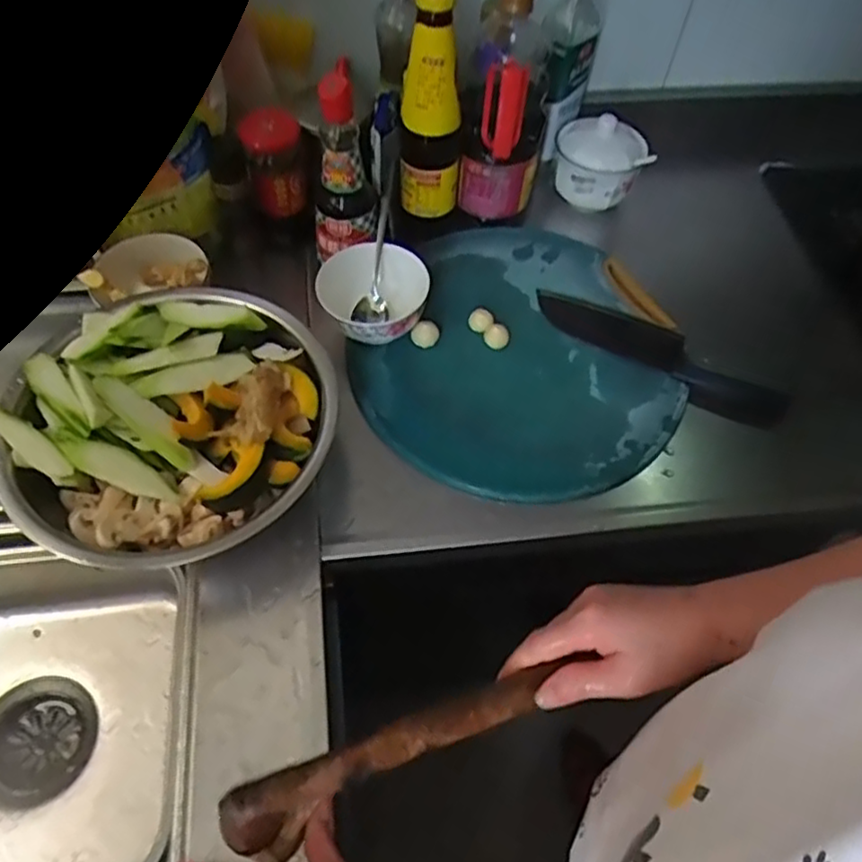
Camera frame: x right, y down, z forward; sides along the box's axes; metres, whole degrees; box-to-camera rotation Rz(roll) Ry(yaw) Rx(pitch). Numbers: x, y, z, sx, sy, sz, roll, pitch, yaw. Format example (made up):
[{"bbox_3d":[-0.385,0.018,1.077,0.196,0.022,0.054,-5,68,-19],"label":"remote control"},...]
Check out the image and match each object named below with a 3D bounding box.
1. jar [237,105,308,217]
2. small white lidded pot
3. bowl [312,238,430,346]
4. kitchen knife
[{"bbox_3d":[-0.167,-0.291,0.721,0.063,0.091,0.064,1,57,-2],"label":"jar"},{"bbox_3d":[0.205,-0.331,0.814,0.105,0.090,0.099,1,57,-2],"label":"small white lidded pot"},{"bbox_3d":[-0.060,-0.134,0.697,0.108,0.072,0.103,1,57,-2],"label":"bowl"},{"bbox_3d":[0.240,-0.085,0.710,0.272,0.015,0.068,30,61,15],"label":"kitchen knife"}]

